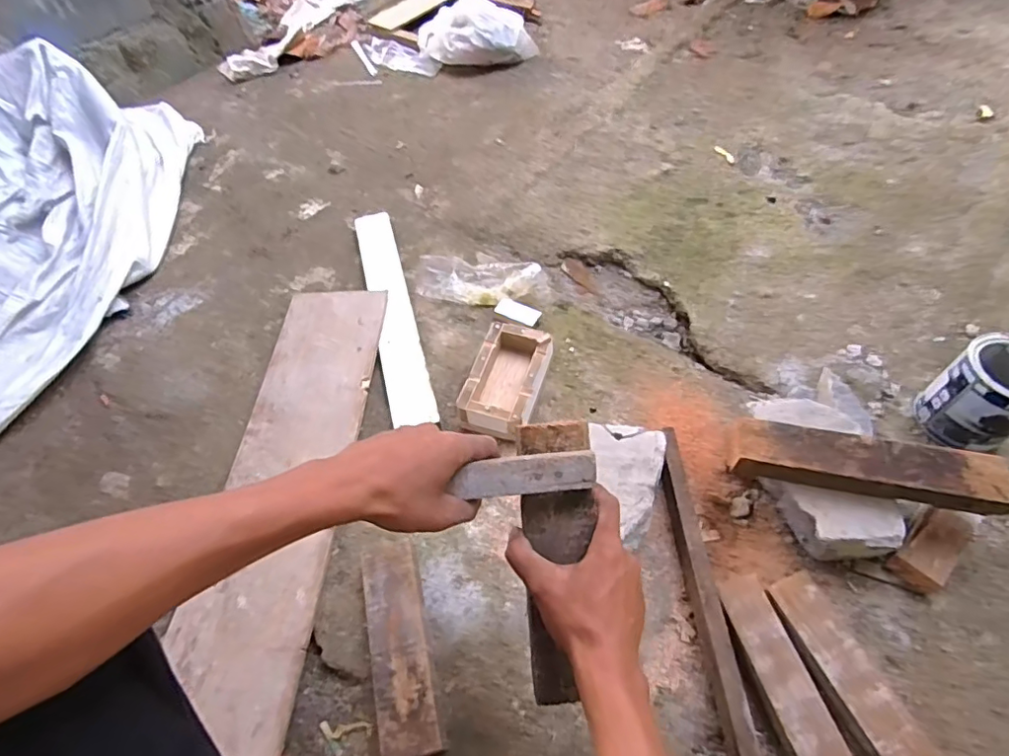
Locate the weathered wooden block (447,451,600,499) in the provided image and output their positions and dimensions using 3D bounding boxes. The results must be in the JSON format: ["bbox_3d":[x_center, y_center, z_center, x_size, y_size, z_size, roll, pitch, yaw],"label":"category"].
[{"bbox_3d":[0.017,0.075,0.426,0.106,0.014,0.030,-7,55,-3],"label":"weathered wooden block"}]

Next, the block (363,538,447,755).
[{"bbox_3d":[-0.118,0.296,0.630,0.075,0.035,0.220,-14,55,-6],"label":"block"}]

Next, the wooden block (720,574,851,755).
[{"bbox_3d":[0.300,0.335,0.596,0.057,0.048,0.228,-14,55,-5],"label":"wooden block"}]

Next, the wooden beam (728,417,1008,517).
[{"bbox_3d":[0.421,0.100,0.647,0.291,0.034,0.066,8,56,10],"label":"wooden beam"}]

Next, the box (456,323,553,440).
[{"bbox_3d":[0.004,0.009,0.832,0.106,0.065,0.181,17,58,15],"label":"box"}]

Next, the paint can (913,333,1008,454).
[{"bbox_3d":[0.650,0.025,0.744,0.108,0.130,0.111,-28,58,-14],"label":"paint can"}]

